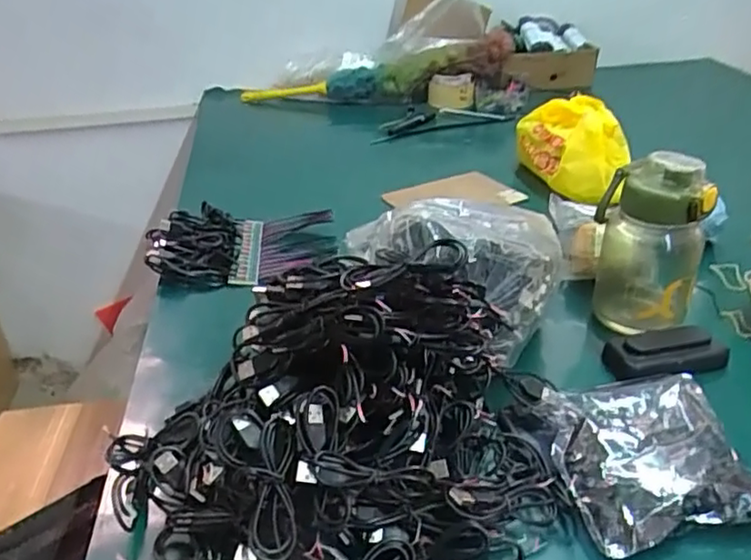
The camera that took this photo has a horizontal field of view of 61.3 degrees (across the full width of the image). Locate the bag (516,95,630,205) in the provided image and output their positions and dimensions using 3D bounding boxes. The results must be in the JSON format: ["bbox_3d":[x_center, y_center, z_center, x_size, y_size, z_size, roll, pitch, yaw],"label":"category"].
[{"bbox_3d":[0.275,-0.189,0.893,0.153,0.119,0.112,7,33,14],"label":"bag"}]

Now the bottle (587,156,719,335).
[{"bbox_3d":[0.258,-0.042,0.596,0.083,0.156,0.095,3,30,5],"label":"bottle"}]

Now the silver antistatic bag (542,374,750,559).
[{"bbox_3d":[0.201,0.129,0.470,0.138,0.038,0.141,-5,30,-9],"label":"silver antistatic bag"}]

